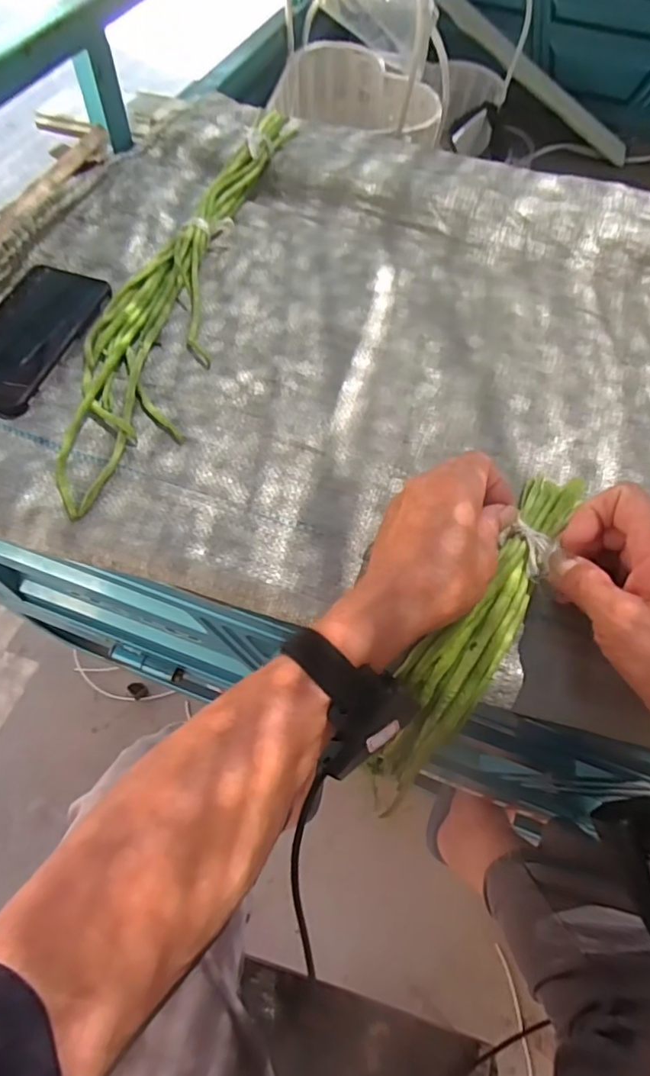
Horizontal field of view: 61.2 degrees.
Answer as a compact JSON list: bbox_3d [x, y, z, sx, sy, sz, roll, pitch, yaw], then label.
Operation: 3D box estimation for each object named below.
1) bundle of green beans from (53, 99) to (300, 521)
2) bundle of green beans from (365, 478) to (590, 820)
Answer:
[{"bbox_3d":[-0.141,-0.263,0.531,0.109,0.036,0.548,9,60,3],"label":"bundle of green beans"},{"bbox_3d":[0.101,0.061,0.376,0.049,0.048,0.258,30,81,15],"label":"bundle of green beans"}]

